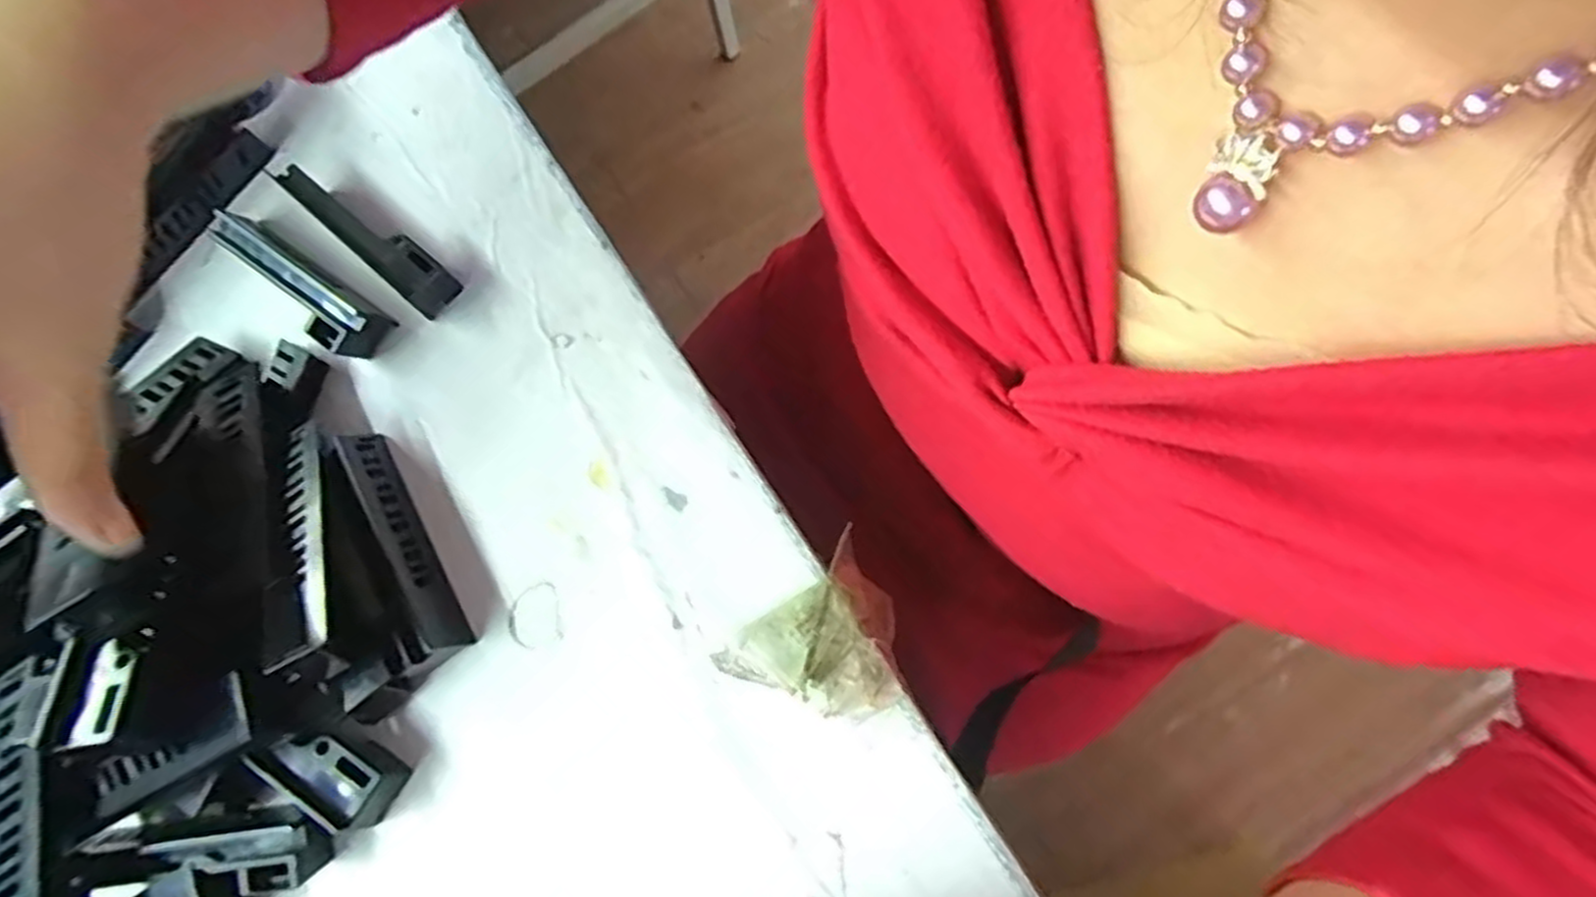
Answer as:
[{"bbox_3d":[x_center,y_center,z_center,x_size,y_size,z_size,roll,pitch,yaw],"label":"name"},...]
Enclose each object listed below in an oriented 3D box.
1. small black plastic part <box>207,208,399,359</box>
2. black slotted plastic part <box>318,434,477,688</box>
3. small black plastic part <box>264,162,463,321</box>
[{"bbox_3d":[-0.216,-0.073,0.328,0.100,0.022,0.025,34,80,16],"label":"small black plastic part"},{"bbox_3d":[-0.154,0.037,0.282,0.033,0.028,0.096,-30,71,-2],"label":"black slotted plastic part"},{"bbox_3d":[-0.189,-0.095,0.337,0.103,0.018,0.020,38,81,17],"label":"small black plastic part"}]

